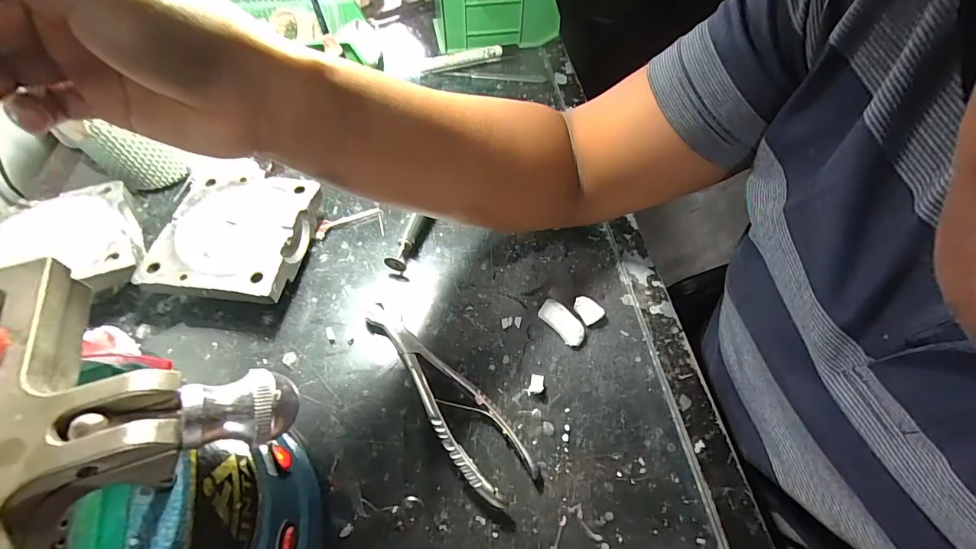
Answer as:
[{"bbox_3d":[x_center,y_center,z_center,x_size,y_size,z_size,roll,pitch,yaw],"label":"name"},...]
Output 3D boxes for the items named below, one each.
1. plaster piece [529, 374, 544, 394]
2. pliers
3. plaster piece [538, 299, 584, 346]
[{"bbox_3d":[0.039,0.087,0.340,0.011,0.006,0.016,11,58,6],"label":"plaster piece"},{"bbox_3d":[-0.038,0.085,0.335,0.048,0.016,0.188,-33,63,-20],"label":"pliers"},{"bbox_3d":[0.063,0.041,0.366,0.017,0.015,0.044,-34,64,-20],"label":"plaster piece"}]

